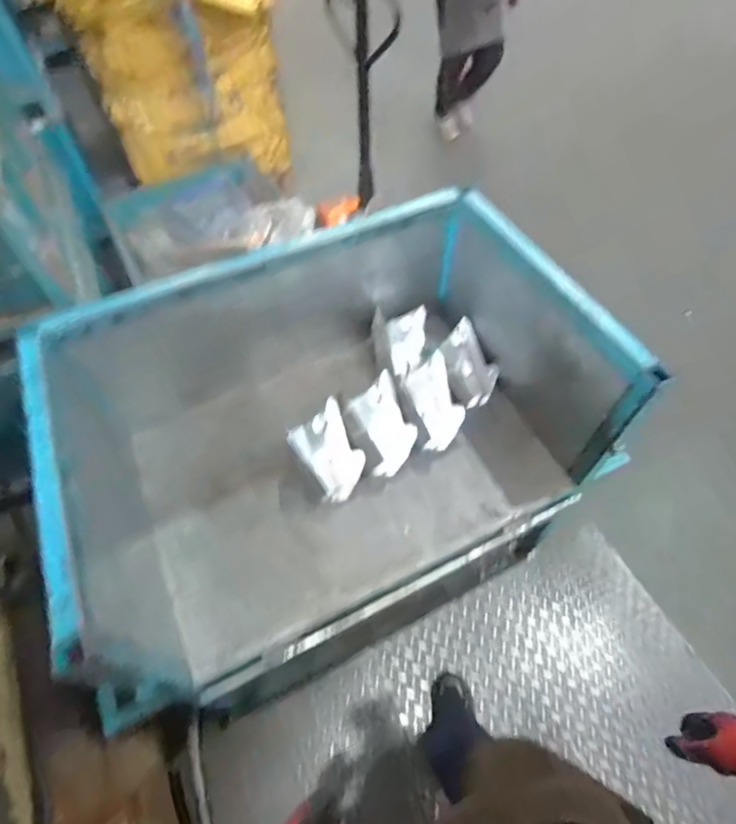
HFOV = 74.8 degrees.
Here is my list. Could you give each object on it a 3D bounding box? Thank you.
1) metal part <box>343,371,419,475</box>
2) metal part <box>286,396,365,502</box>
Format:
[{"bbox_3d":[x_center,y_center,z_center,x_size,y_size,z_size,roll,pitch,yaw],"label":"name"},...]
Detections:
[{"bbox_3d":[0.031,0.030,1.148,0.139,0.046,0.224,-15,90,-12],"label":"metal part"},{"bbox_3d":[-0.088,0.096,1.118,0.139,0.043,0.201,-33,93,-25],"label":"metal part"}]

